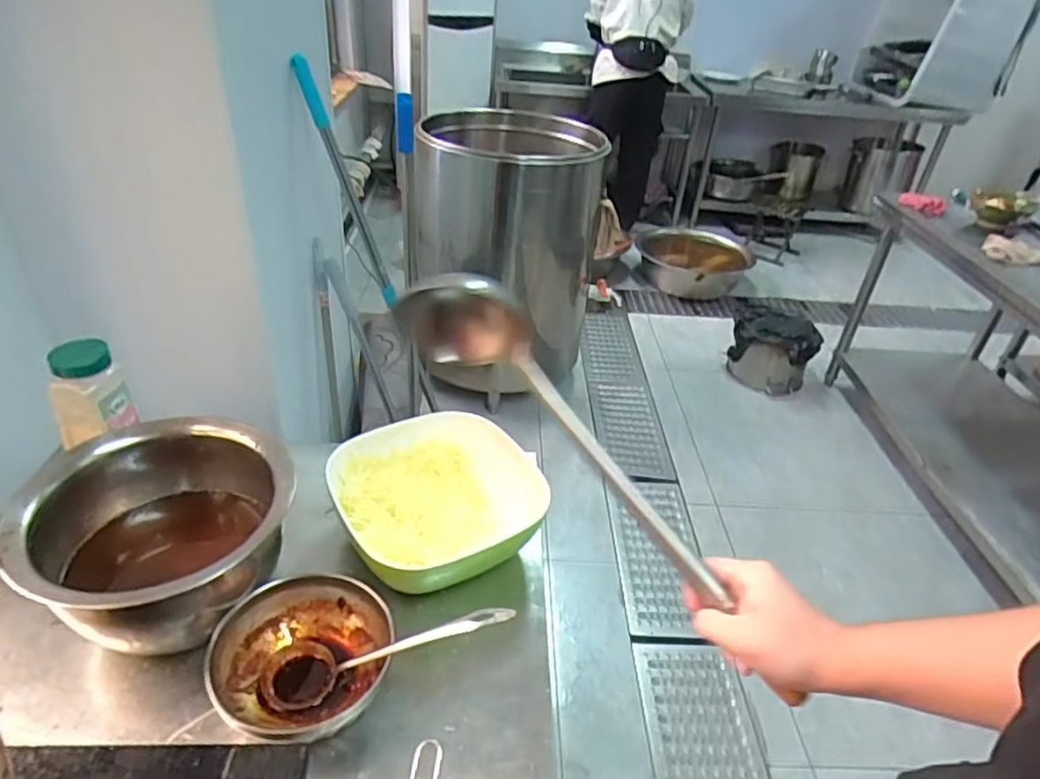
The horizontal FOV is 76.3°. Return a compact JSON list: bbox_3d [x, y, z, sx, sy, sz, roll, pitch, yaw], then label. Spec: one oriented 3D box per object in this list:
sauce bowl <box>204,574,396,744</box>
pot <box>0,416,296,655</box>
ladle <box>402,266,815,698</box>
[{"bbox_3d":[-0.219,0.273,0.664,0.154,0.073,0.168,3,35,-2],"label":"sauce bowl"},{"bbox_3d":[-0.379,0.169,0.724,0.249,0.162,0.252,-7,36,-16],"label":"pot"},{"bbox_3d":[0.066,0.074,0.532,0.419,0.096,0.054,48,42,-2],"label":"ladle"}]

